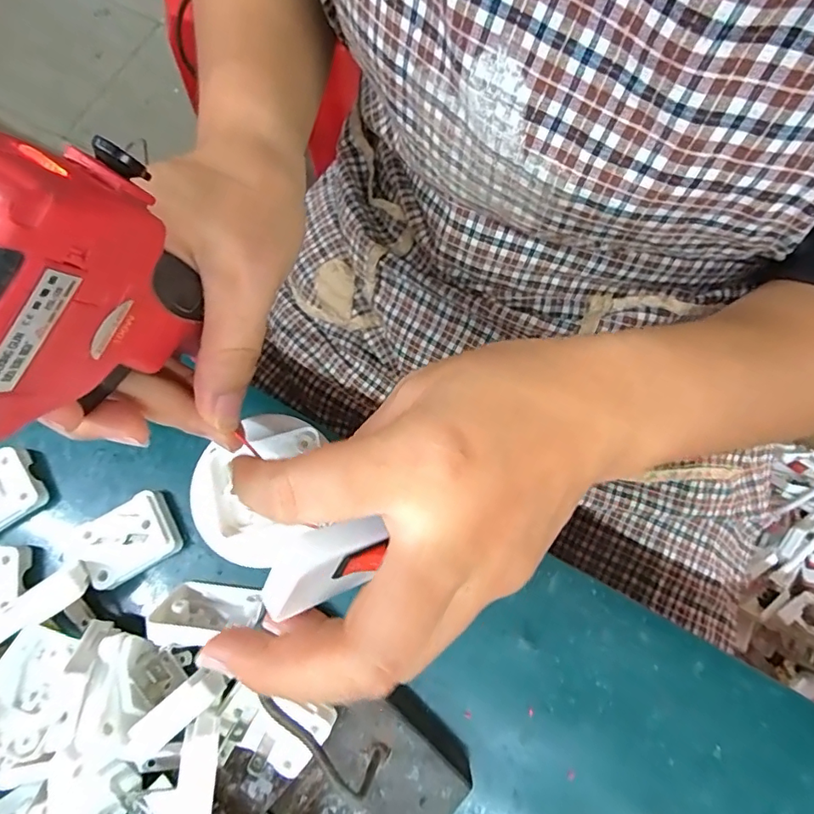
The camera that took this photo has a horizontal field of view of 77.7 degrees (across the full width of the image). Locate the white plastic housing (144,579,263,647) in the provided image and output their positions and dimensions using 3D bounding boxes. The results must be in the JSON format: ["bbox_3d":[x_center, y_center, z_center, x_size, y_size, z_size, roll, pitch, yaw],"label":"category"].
[{"bbox_3d":[-0.100,0.105,0.255,0.047,0.035,0.025,5,77,3],"label":"white plastic housing"}]

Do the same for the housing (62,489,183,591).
[{"bbox_3d":[-0.152,0.073,0.274,0.054,0.015,0.036,-30,78,-5],"label":"housing"}]

